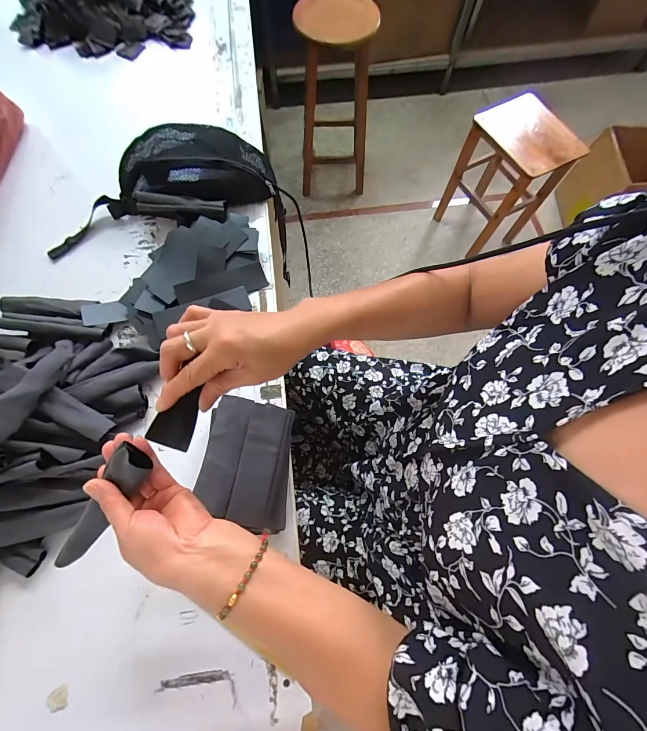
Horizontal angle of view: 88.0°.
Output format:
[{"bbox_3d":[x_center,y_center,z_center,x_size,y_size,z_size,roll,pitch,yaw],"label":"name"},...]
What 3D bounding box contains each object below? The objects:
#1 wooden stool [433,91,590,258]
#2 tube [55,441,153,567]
[{"bbox_3d":[0.676,-0.708,1.298,0.283,0.419,0.287,-22,72,-7],"label":"wooden stool"},{"bbox_3d":[-0.214,0.139,0.321,0.036,0.020,0.148,44,103,13],"label":"tube"}]

